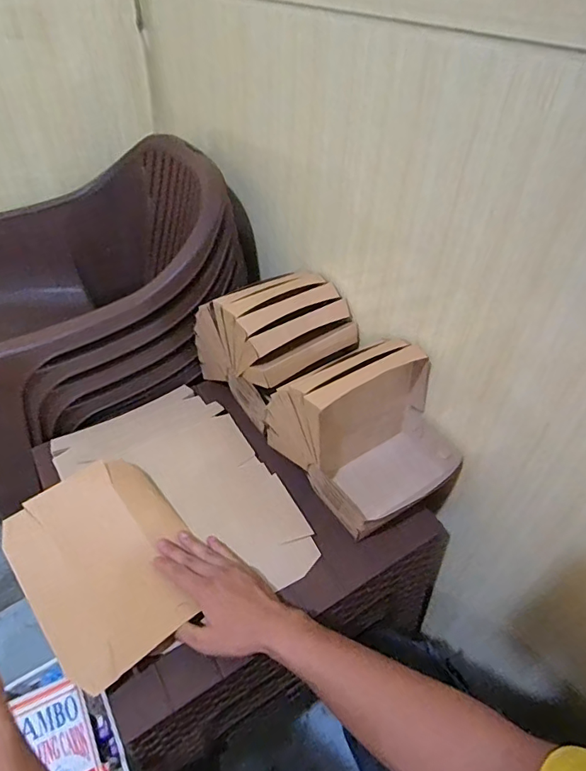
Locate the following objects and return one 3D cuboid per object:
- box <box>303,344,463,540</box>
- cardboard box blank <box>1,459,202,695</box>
[{"bbox_3d":[0.123,0.077,0.625,0.191,0.173,0.134,-26,50,-26],"label":"box"},{"bbox_3d":[-0.219,0.204,0.568,0.184,0.037,0.240,-31,52,-30],"label":"cardboard box blank"}]

